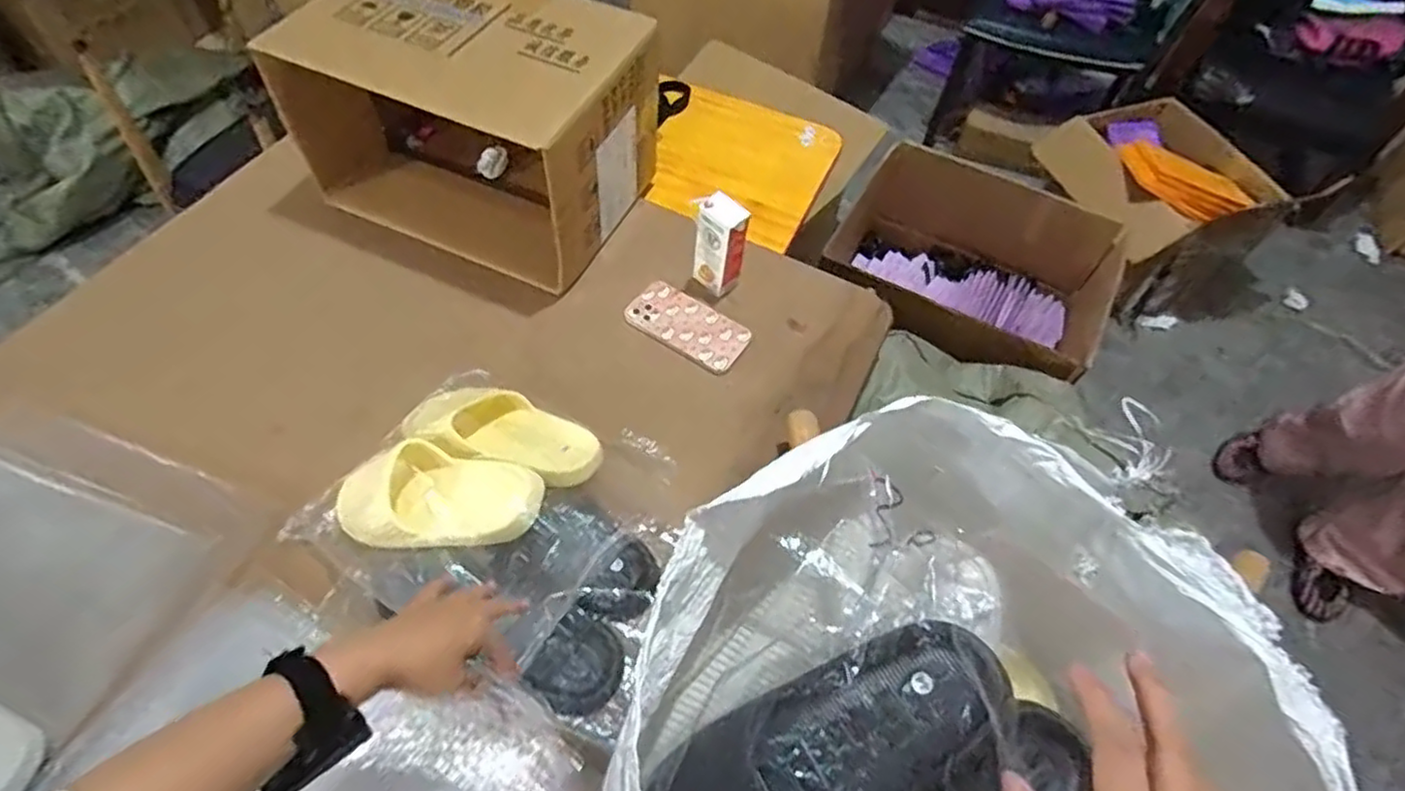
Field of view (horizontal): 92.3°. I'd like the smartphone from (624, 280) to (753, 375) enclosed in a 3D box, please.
[{"bbox_3d":[-0.019,-0.092,0.889,0.156,0.017,0.086,29,60,14],"label":"smartphone"}]

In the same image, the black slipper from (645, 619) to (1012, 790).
[{"bbox_3d":[0.080,0.227,0.412,0.231,0.068,0.102,-23,61,-17],"label":"black slipper"}]

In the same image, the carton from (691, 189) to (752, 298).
[{"bbox_3d":[0.020,-0.191,0.888,0.058,0.145,0.046,41,63,21],"label":"carton"}]

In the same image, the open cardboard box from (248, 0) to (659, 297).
[{"bbox_3d":[-0.309,-0.367,0.904,0.410,0.244,0.289,23,58,11],"label":"open cardboard box"}]

